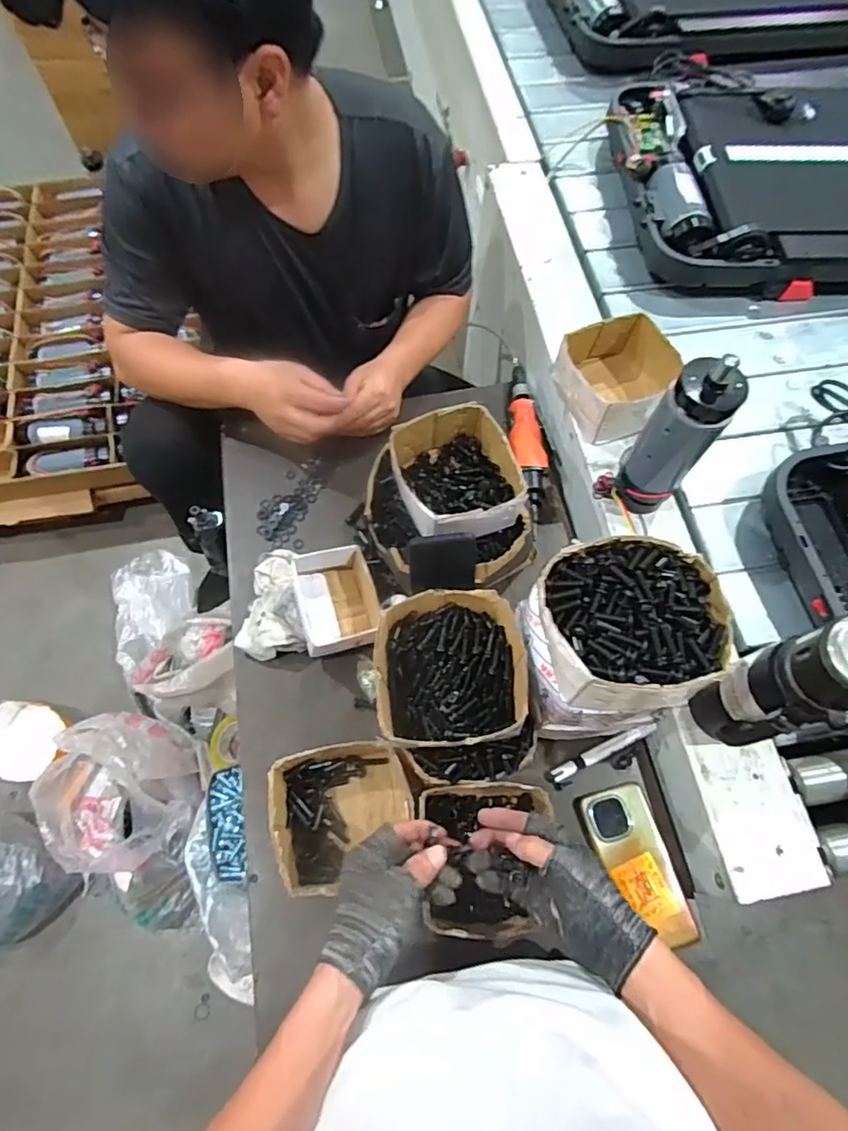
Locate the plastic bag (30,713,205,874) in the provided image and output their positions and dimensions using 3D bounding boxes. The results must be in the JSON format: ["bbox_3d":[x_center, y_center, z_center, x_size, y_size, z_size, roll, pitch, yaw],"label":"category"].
[{"bbox_3d":[-0.595,0.446,1.132,0.261,0.300,0.266,14,67,5],"label":"plastic bag"}]

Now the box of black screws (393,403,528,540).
[{"bbox_3d":[0.039,-0.113,0.724,0.143,0.071,0.158,-15,68,-7],"label":"box of black screws"}]

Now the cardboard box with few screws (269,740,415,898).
[{"bbox_3d":[-0.085,0.274,0.631,0.148,0.092,0.141,-13,68,-6],"label":"cardboard box with few screws"}]

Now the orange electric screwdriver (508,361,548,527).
[{"bbox_3d":[0.154,-0.197,0.844,0.044,0.034,0.281,-2,67,-2],"label":"orange electric screwdriver"}]

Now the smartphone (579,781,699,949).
[{"bbox_3d":[0.243,0.338,0.637,0.078,0.012,0.164,-16,68,-8],"label":"smartphone"}]

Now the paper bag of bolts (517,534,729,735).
[{"bbox_3d":[0.186,0.065,0.541,0.170,0.111,0.154,-7,67,-4],"label":"paper bag of bolts"}]

